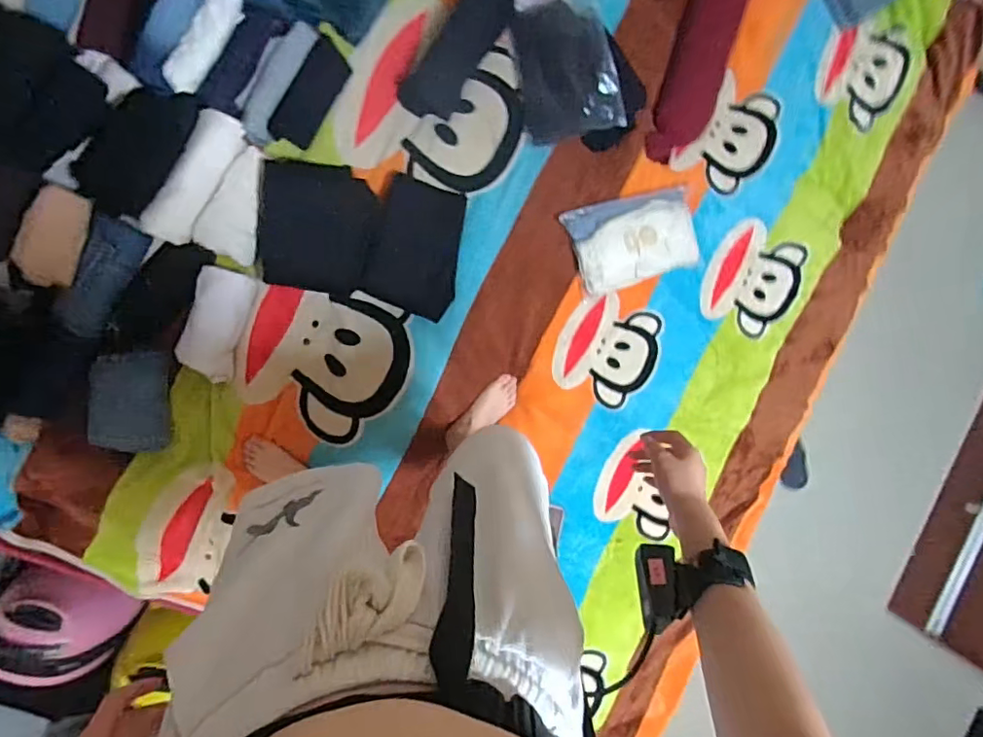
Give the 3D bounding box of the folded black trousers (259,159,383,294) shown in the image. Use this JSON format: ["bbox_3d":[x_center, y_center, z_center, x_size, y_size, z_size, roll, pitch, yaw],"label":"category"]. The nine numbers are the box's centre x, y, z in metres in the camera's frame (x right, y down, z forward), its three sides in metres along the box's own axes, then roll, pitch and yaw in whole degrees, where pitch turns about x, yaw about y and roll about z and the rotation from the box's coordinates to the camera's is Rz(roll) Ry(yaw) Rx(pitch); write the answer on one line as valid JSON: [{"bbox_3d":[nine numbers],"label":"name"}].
[{"bbox_3d":[-0.374,-0.306,1.201,0.234,0.061,0.265,8,94,-9],"label":"folded black trousers"}]

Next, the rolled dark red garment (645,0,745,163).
[{"bbox_3d":[0.502,-0.776,1.271,0.130,0.082,0.590,13,108,-9],"label":"rolled dark red garment"}]

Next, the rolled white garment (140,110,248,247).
[{"bbox_3d":[-0.603,-0.386,1.117,0.091,0.051,0.282,33,90,-9],"label":"rolled white garment"}]

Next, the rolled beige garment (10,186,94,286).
[{"bbox_3d":[-0.840,-0.253,1.062,0.105,0.070,0.185,17,92,-9],"label":"rolled beige garment"}]

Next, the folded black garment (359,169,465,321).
[{"bbox_3d":[-0.168,-0.272,1.258,0.203,0.025,0.284,16,93,-9],"label":"folded black garment"}]

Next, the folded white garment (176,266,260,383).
[{"bbox_3d":[-0.601,-0.097,1.208,0.116,0.028,0.239,20,92,-9],"label":"folded white garment"}]

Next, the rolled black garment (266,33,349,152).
[{"bbox_3d":[-0.374,-0.565,1.147,0.084,0.030,0.215,31,90,-9],"label":"rolled black garment"}]

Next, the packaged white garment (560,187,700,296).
[{"bbox_3d":[0.336,-0.303,1.294,0.295,0.074,0.203,-19,97,-6],"label":"packaged white garment"}]

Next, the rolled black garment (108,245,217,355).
[{"bbox_3d":[-0.677,-0.141,1.136,0.109,0.042,0.260,28,91,-9],"label":"rolled black garment"}]

